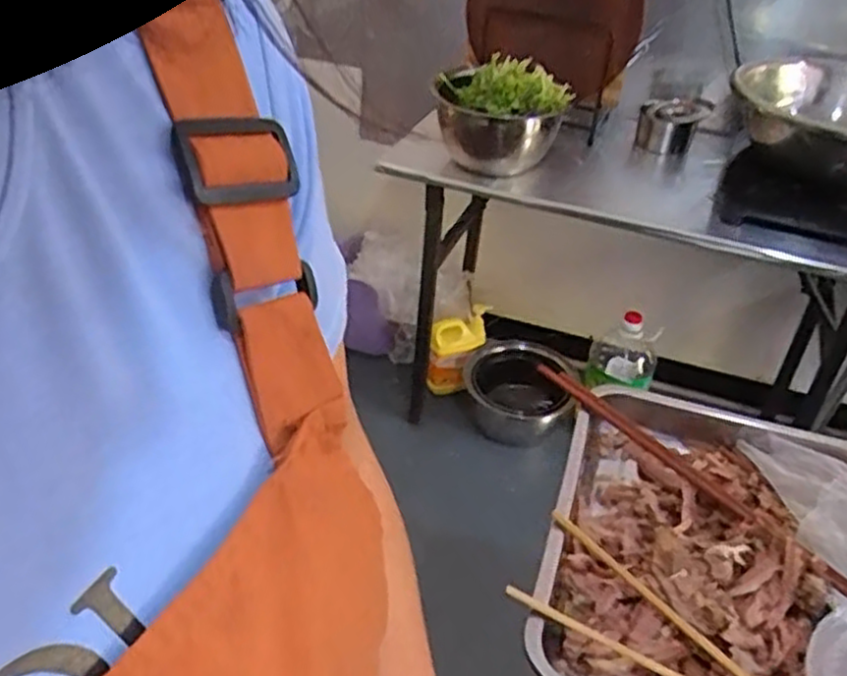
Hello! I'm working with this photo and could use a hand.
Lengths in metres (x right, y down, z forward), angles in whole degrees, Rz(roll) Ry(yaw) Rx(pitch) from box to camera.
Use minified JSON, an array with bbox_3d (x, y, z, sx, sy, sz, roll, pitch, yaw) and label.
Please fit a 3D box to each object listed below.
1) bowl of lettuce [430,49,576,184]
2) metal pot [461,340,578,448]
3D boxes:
[{"bbox_3d":[0.144,-0.427,1.456,0.237,0.153,0.236,2,37,-2],"label":"bowl of lettuce"},{"bbox_3d":[0.225,0.135,1.856,0.261,0.161,0.220,24,42,25],"label":"metal pot"}]

